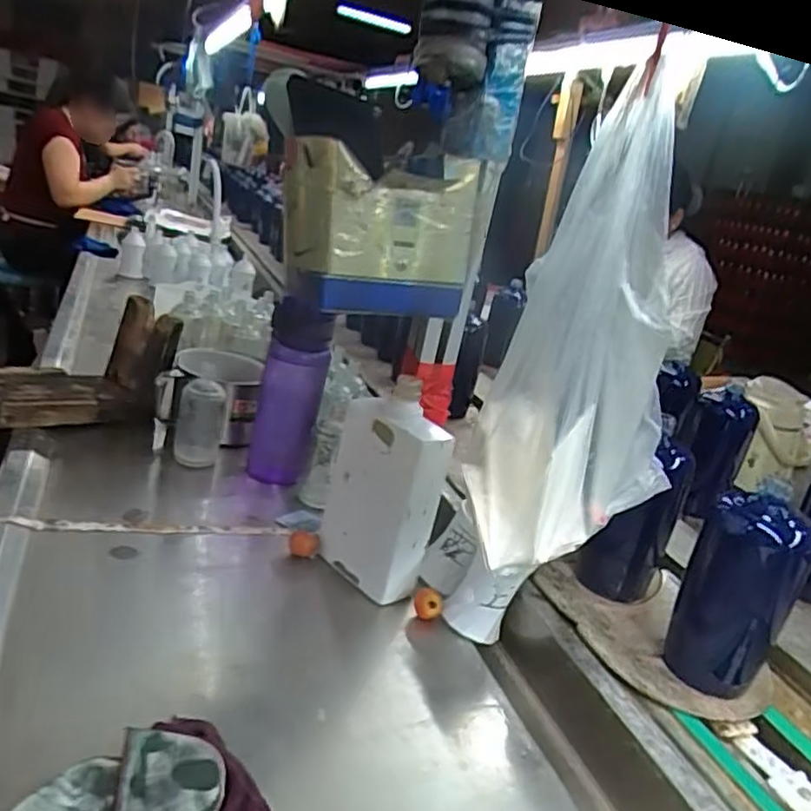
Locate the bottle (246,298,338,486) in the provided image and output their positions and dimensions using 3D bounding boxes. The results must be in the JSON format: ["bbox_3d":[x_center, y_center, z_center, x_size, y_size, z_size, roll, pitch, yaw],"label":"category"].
[{"bbox_3d":[-0.136,-0.014,0.806,0.083,0.218,0.065,5,20,-8],"label":"bottle"}]

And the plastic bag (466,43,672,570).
[{"bbox_3d":[0.134,-0.046,0.478,0.082,0.302,0.168,29,25,37],"label":"plastic bag"}]

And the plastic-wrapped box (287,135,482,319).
[{"bbox_3d":[-0.028,-0.156,0.610,0.158,0.129,0.100,3,22,-25],"label":"plastic-wrapped box"}]

